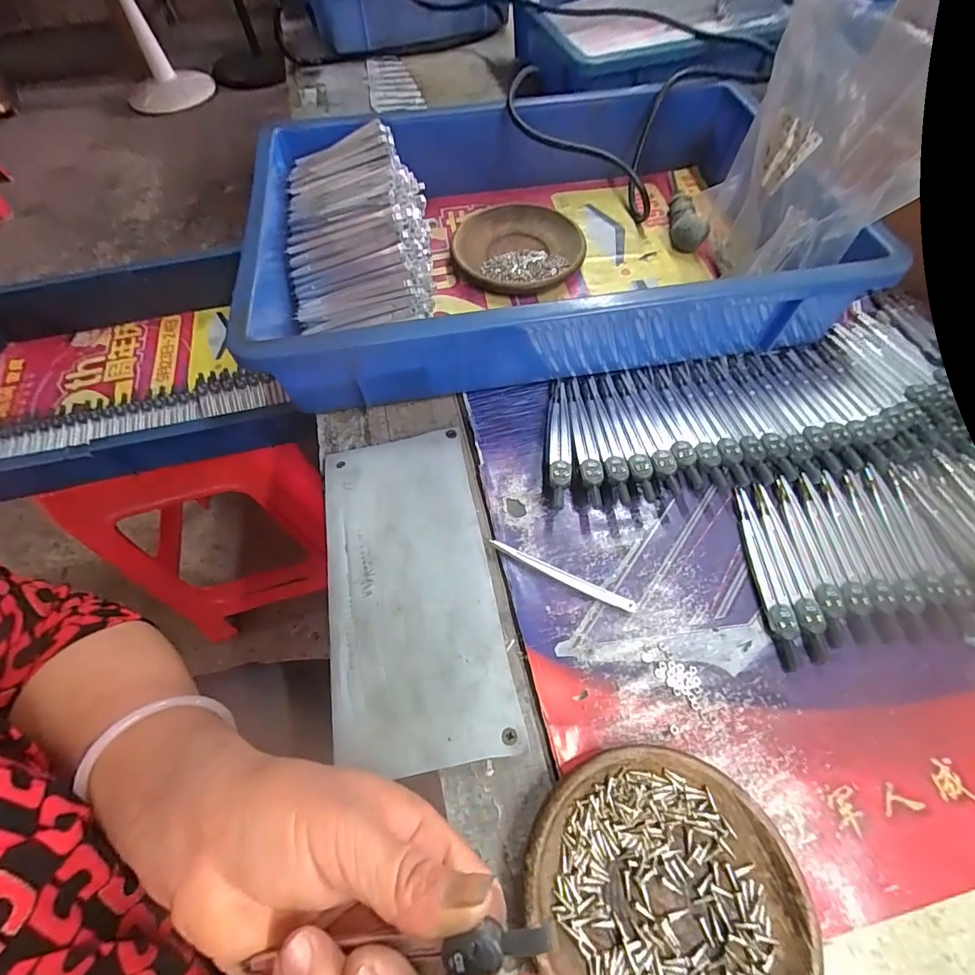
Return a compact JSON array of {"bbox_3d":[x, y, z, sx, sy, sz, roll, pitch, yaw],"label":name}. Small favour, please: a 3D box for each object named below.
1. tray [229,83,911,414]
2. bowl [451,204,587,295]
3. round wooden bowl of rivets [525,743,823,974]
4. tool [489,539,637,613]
[{"bbox_3d":[0.037,-0.212,0.390,0.437,0.074,0.286,-9,61,-4],"label":"tray"},{"bbox_3d":[0.028,-0.211,0.422,0.111,0.017,0.114,-1,61,1],"label":"bowl"},{"bbox_3d":[0.077,0.175,0.204,0.111,0.018,0.105,-1,61,1],"label":"round wooden bowl of rivets"},{"bbox_3d":[0.044,0.052,0.284,0.090,0.004,0.008,24,64,14],"label":"tool"}]

